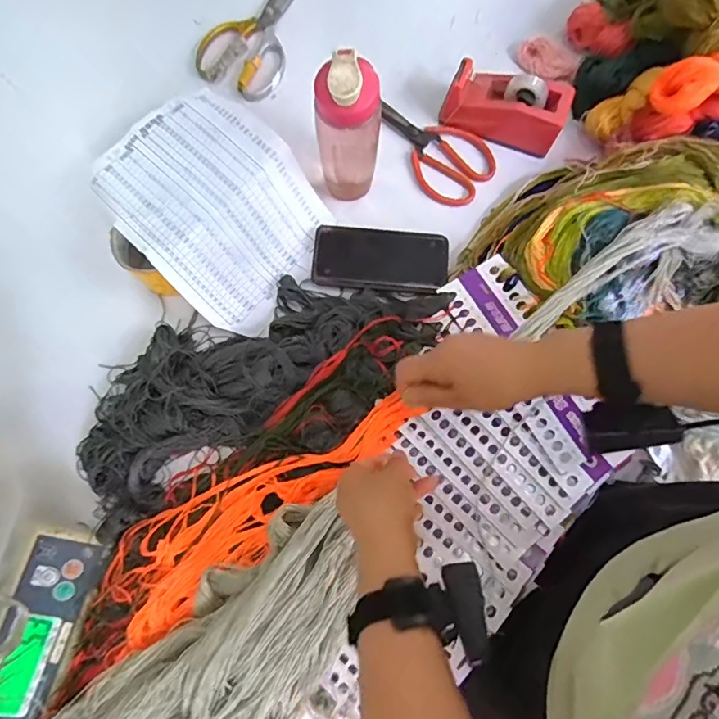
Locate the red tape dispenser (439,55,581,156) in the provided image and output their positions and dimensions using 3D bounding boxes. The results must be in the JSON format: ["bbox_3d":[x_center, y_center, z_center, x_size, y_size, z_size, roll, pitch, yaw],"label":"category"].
[{"bbox_3d":[0.188,-0.324,0.636,0.151,0.068,0.062,16,79,3],"label":"red tape dispenser"}]

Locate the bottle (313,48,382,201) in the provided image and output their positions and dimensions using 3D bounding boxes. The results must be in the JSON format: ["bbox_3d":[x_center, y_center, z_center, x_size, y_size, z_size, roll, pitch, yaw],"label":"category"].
[{"bbox_3d":[-0.012,-0.247,0.557,0.064,0.198,0.051,-2,79,-1],"label":"bottle"}]

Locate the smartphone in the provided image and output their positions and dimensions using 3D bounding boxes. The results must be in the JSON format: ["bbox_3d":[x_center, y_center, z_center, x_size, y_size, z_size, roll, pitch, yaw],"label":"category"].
[{"bbox_3d":[0.027,-0.126,0.628,0.167,0.017,0.077,5,79,1],"label":"smartphone"}]

